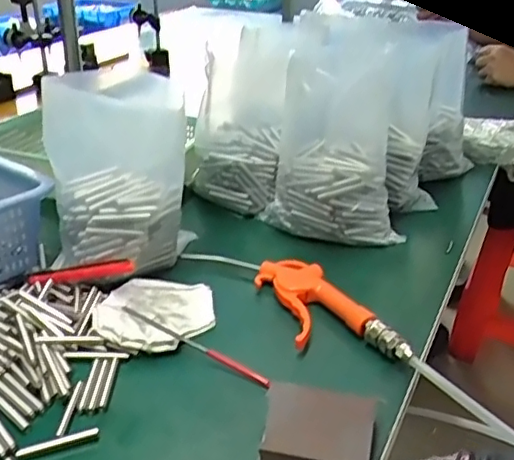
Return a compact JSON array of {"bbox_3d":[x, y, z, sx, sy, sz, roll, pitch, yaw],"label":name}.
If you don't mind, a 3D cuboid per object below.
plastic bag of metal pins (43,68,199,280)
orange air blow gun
[{"bbox_3d":[-0.140,-0.052,0.611,0.129,0.205,0.085,-8,28,-18],"label":"plastic bag of metal pins"},{"bbox_3d":[0.060,0.076,0.567,0.081,0.030,0.181,-8,28,-18],"label":"orange air blow gun"}]

